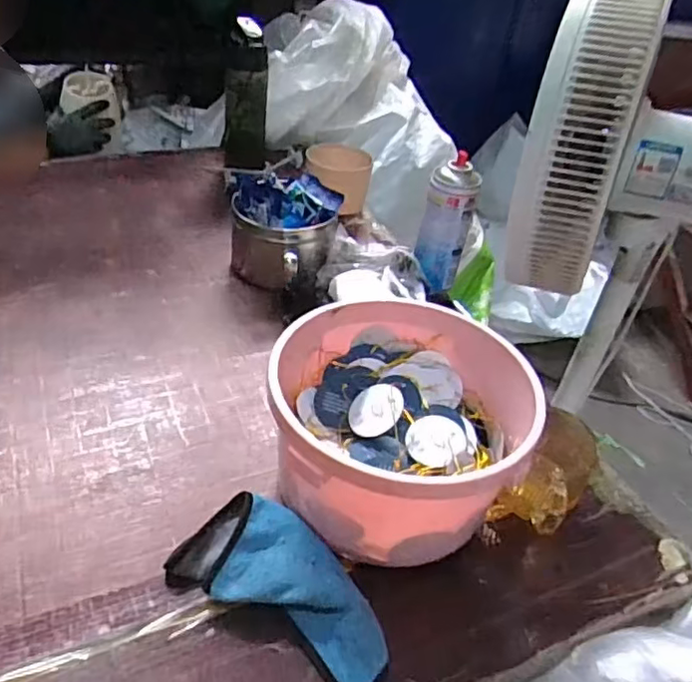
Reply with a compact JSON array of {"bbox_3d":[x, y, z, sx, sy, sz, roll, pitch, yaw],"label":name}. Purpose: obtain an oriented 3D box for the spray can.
[{"bbox_3d":[0.132,-0.155,0.853,0.063,0.172,0.055,14,38,8],"label":"spray can"}]

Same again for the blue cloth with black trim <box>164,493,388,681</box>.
[{"bbox_3d":[-0.044,0.187,0.501,0.179,0.039,0.084,24,41,19],"label":"blue cloth with black trim"}]

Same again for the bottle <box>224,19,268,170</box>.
[{"bbox_3d":[-0.169,-0.413,1.083,0.073,0.228,0.073,5,38,-4],"label":"bottle"}]

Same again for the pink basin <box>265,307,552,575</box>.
[{"bbox_3d":[0.044,0.077,0.585,0.213,0.142,0.217,5,39,-4],"label":"pink basin"}]

